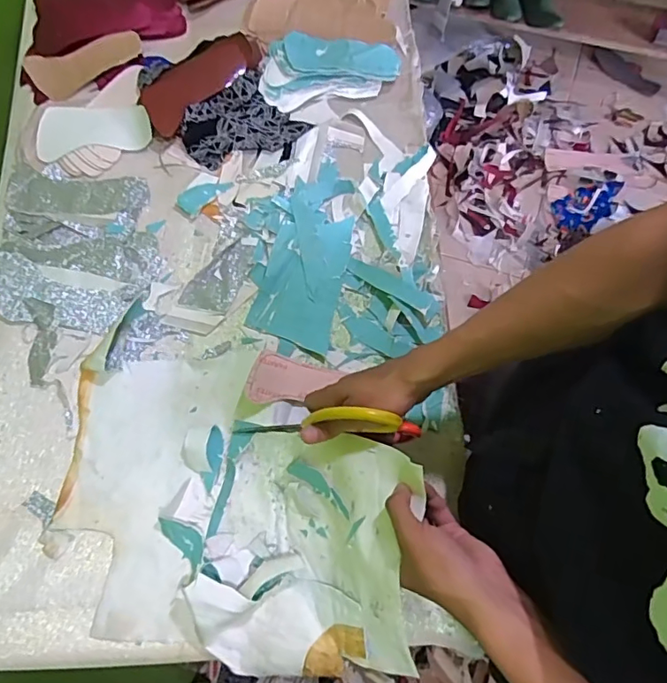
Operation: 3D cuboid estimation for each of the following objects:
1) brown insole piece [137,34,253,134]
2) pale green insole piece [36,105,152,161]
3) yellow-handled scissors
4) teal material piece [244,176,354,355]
[{"bbox_3d":[-0.207,-0.394,0.789,0.187,0.034,0.062,-44,77,-11],"label":"brown insole piece"},{"bbox_3d":[-0.336,-0.298,0.734,0.153,0.012,0.068,-10,95,-7],"label":"pale green insole piece"},{"bbox_3d":[-0.015,0.093,0.553,0.209,0.107,0.020,-14,67,40],"label":"yellow-handled scissors"},{"bbox_3d":[-0.031,-0.106,0.684,0.105,0.023,0.212,17,74,6],"label":"teal material piece"}]

